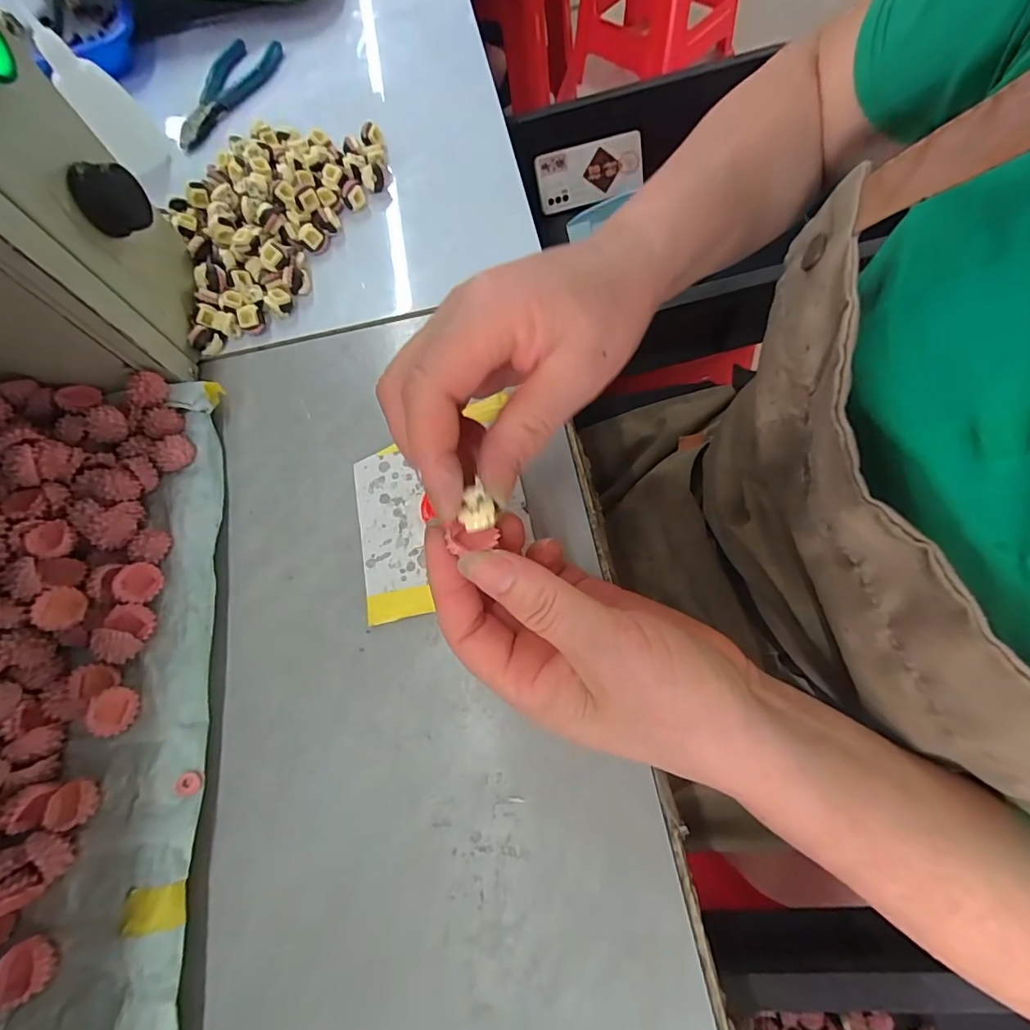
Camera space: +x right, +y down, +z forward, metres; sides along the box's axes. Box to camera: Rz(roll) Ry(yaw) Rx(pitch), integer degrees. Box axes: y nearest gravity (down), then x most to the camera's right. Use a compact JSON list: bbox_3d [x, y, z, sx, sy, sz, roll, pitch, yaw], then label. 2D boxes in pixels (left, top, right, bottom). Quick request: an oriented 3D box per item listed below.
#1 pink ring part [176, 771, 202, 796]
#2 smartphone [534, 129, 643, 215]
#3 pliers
[{"bbox_3d":[-0.143,0.118,0.210,0.010,0.004,0.009,1,58,-22],"label":"pink ring part"},{"bbox_3d":[0.115,-0.530,0.741,0.161,0.077,0.012,-11,35,5],"label":"smartphone"},{"bbox_3d":[-0.244,-0.350,0.396,0.049,0.017,0.125,19,73,12],"label":"pliers"}]

